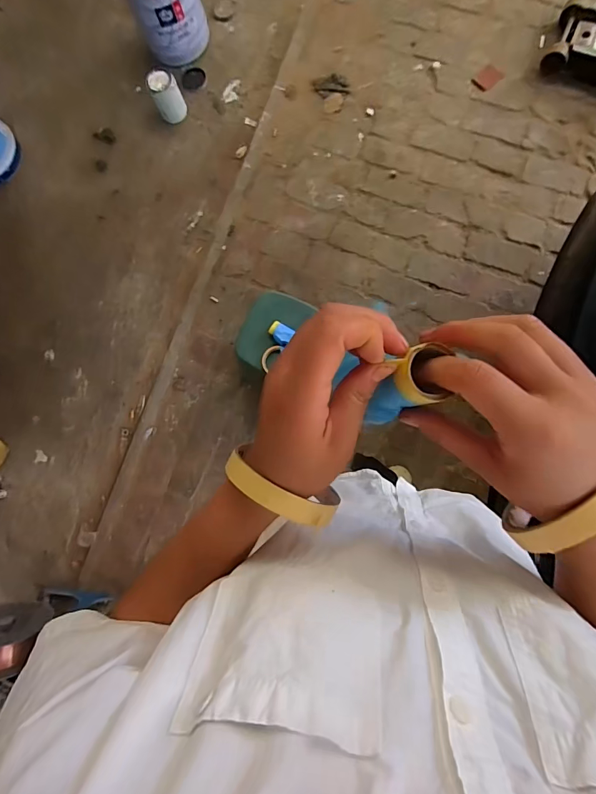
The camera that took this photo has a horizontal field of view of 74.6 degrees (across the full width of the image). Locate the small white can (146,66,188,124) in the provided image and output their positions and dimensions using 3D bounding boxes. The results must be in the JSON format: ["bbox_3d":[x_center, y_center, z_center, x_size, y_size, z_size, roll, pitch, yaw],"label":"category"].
[{"bbox_3d":[-0.506,-1.166,1.526,0.109,0.152,0.101,-25,84,2],"label":"small white can"}]

